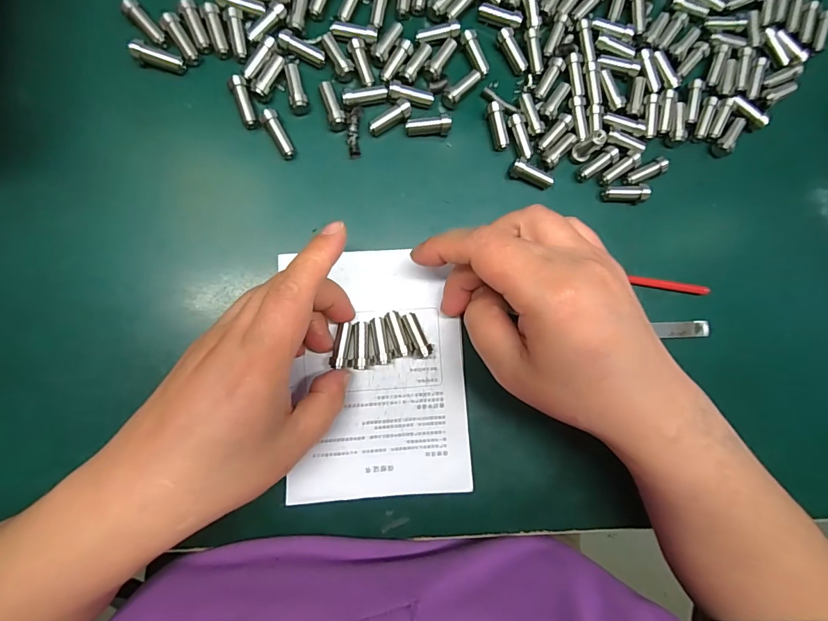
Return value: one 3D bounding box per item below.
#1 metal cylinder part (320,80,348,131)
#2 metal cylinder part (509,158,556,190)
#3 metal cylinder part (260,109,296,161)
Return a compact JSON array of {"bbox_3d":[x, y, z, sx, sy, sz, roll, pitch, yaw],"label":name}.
[{"bbox_3d":[-0.047,-0.120,0.242,0.010,0.010,0.027,-13,89,-7],"label":"metal cylinder part"},{"bbox_3d":[0.072,-0.082,0.254,0.027,0.012,0.008,23,85,-5],"label":"metal cylinder part"},{"bbox_3d":[-0.077,-0.101,0.237,0.009,0.008,0.027,-28,91,-7],"label":"metal cylinder part"}]

